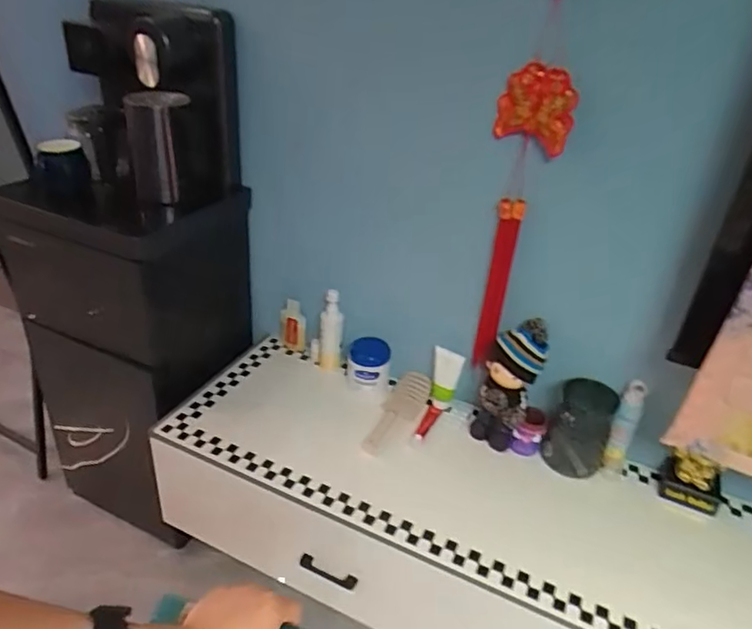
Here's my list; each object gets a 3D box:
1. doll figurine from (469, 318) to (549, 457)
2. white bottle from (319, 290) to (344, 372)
[{"bbox_3d":[0.264,0.137,1.117,0.123,0.246,0.100,5,33,1],"label":"doll figurine"},{"bbox_3d":[-0.099,0.035,1.276,0.045,0.186,0.052,-3,33,-10],"label":"white bottle"}]

